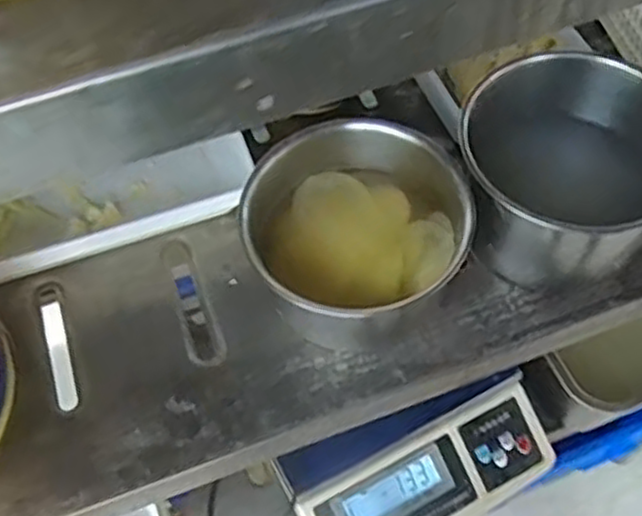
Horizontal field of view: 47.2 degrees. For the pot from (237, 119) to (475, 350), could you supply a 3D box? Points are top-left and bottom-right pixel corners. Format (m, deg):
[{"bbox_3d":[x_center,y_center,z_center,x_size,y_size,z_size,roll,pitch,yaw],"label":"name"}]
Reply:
[{"bbox_3d":[0.029,-0.019,0.590,0.168,0.109,0.153,-1,59,2],"label":"pot"}]

